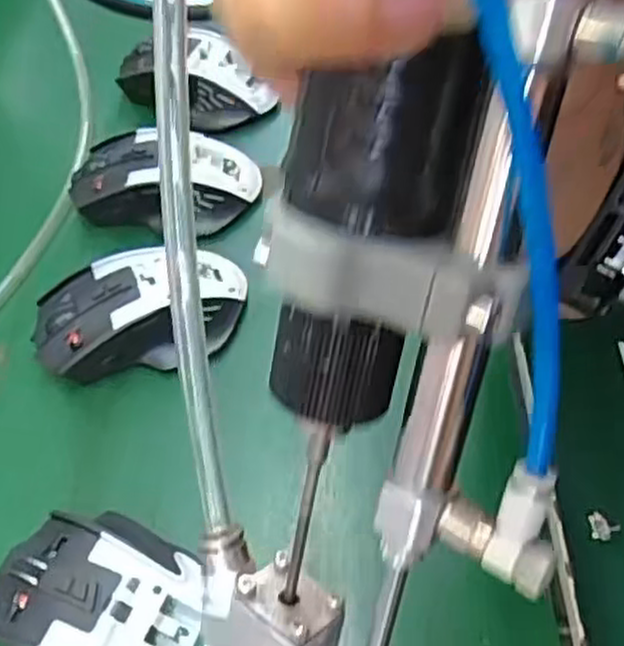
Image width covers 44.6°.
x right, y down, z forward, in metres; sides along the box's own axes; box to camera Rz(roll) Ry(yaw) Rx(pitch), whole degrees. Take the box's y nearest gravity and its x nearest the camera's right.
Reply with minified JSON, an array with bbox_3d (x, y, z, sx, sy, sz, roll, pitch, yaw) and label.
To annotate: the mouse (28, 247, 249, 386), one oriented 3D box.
[{"bbox_3d":[-0.094,-0.008,0.420,0.115,0.040,0.057,-14,55,-10],"label":"mouse"}]

